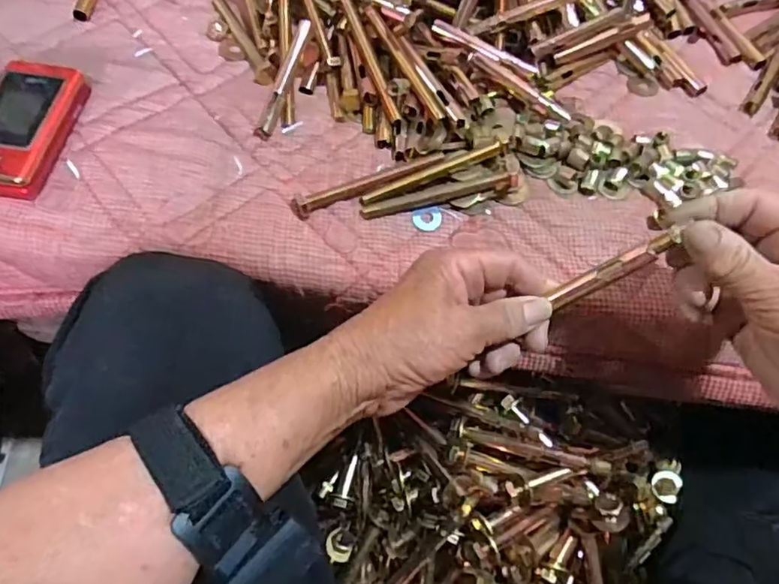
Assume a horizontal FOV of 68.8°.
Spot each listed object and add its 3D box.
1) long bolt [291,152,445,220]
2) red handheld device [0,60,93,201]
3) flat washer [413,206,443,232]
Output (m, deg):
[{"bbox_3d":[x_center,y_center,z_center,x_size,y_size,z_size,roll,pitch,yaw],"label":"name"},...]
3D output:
[{"bbox_3d":[-0.013,-0.074,0.388,0.107,0.011,0.015,-19,65,-13],"label":"long bolt"},{"bbox_3d":[-0.254,-0.112,0.388,0.061,0.021,0.104,6,62,0],"label":"red handheld device"},{"bbox_3d":[0.026,-0.049,0.387,0.020,0.004,0.019,8,72,-4],"label":"flat washer"}]

